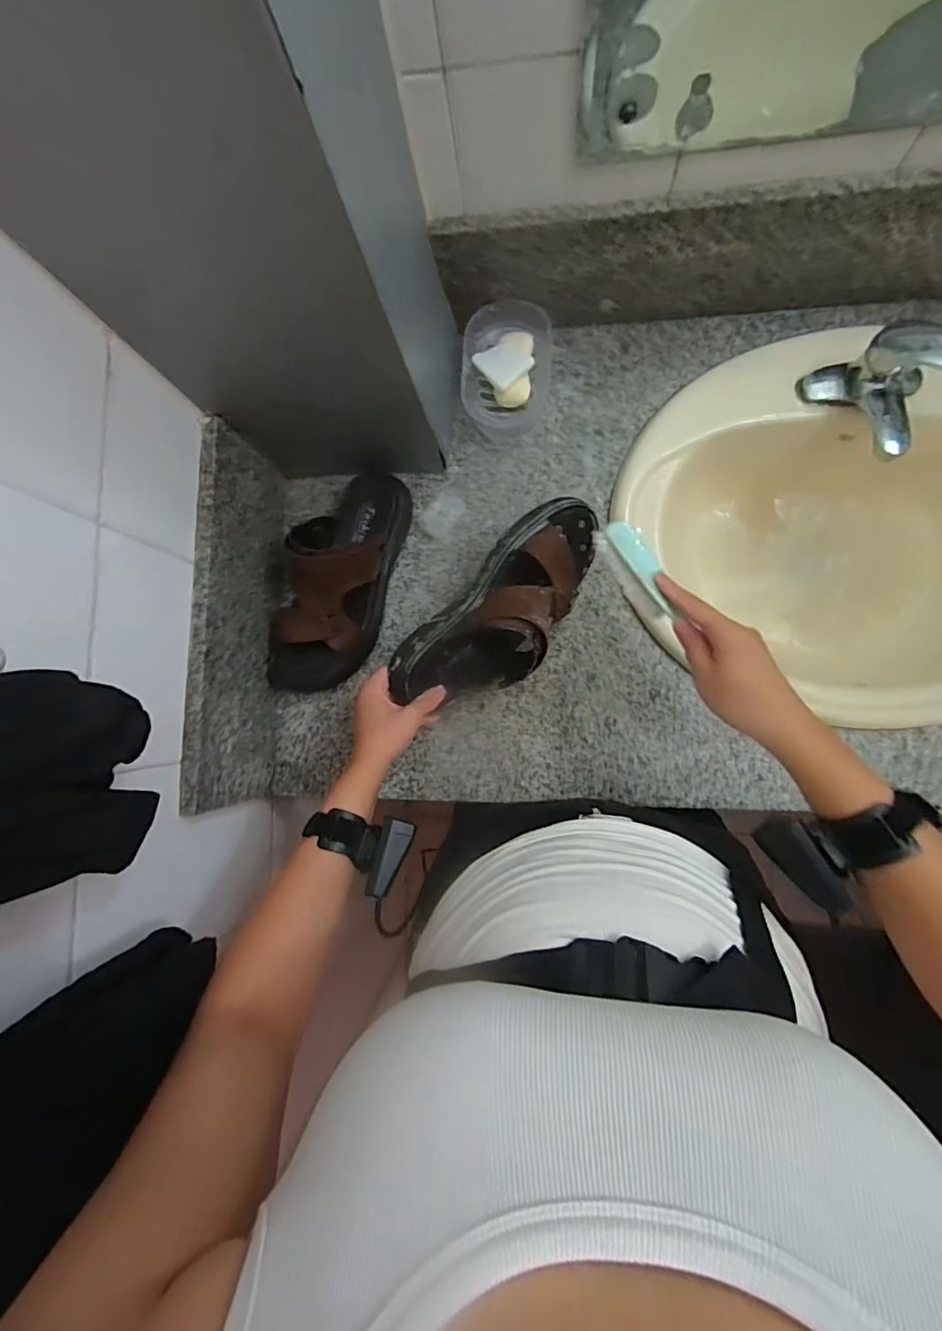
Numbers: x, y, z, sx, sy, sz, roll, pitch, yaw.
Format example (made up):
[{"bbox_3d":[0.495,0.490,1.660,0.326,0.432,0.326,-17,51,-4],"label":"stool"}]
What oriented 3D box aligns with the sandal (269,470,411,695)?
[{"bbox_3d":[-0.167,-0.107,0.634,0.120,0.085,0.291,17,88,7],"label":"sandal"}]

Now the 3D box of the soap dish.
[{"bbox_3d":[0.044,-0.362,0.646,0.103,0.058,0.141,2,86,7],"label":"soap dish"}]

